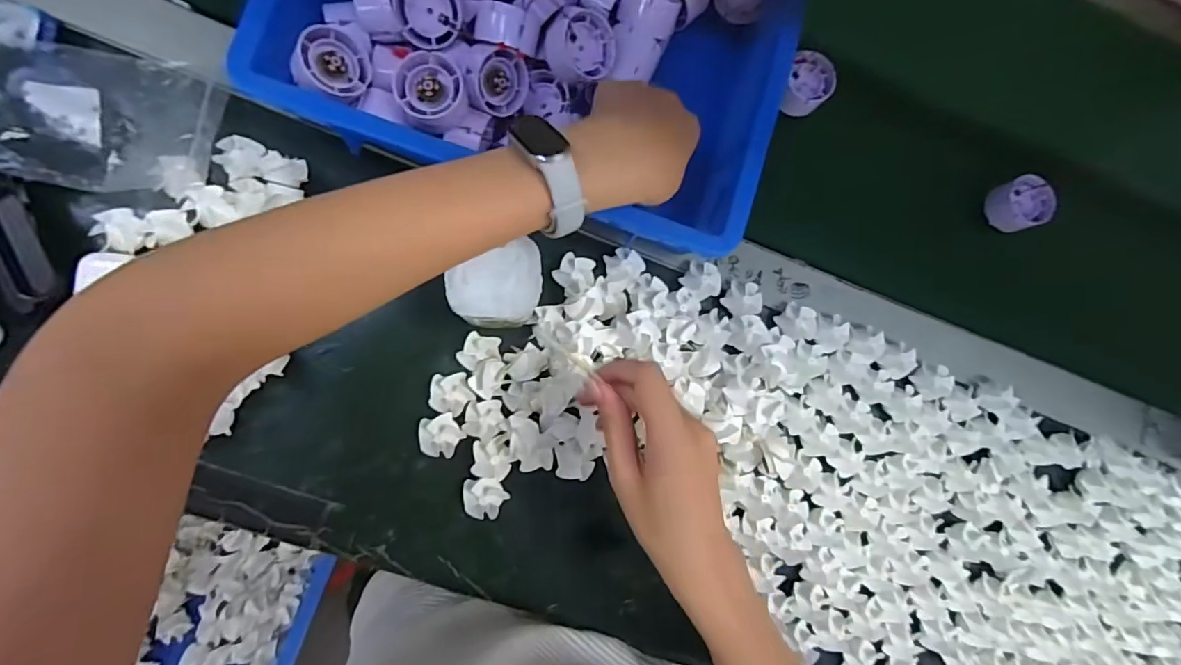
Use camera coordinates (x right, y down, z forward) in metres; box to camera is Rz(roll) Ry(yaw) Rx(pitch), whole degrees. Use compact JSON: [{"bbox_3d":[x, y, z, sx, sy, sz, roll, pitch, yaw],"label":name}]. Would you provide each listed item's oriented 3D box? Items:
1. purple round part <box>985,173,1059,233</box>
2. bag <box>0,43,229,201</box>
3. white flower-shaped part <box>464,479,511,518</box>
[{"bbox_3d":[0.401,-0.120,0.478,0.045,0.030,0.046,0,86,-6],"label":"purple round part"},{"bbox_3d":[-0.355,-0.158,0.373,0.146,0.035,0.107,4,86,-6],"label":"bag"},{"bbox_3d":[-0.081,0.128,0.398,0.033,0.018,0.030,0,86,-6],"label":"white flower-shaped part"}]

